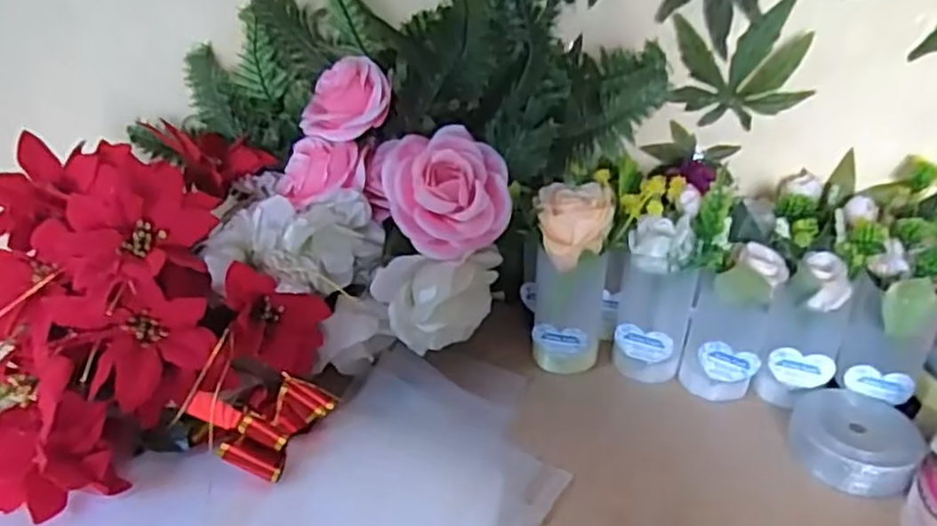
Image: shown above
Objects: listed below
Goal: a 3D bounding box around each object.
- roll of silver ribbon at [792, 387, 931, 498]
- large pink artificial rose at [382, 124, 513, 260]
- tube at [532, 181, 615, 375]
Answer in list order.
[{"bbox_3d":[0.271,0.126,0.500,0.080,0.034,0.072,26,36,34],"label":"roll of silver ribbon"},{"bbox_3d":[-0.015,-0.053,0.532,0.088,0.094,0.060,-18,8,-2],"label":"large pink artificial rose"},{"bbox_3d":[0.079,0.015,0.557,0.064,0.148,0.051,10,30,11],"label":"tube"}]

